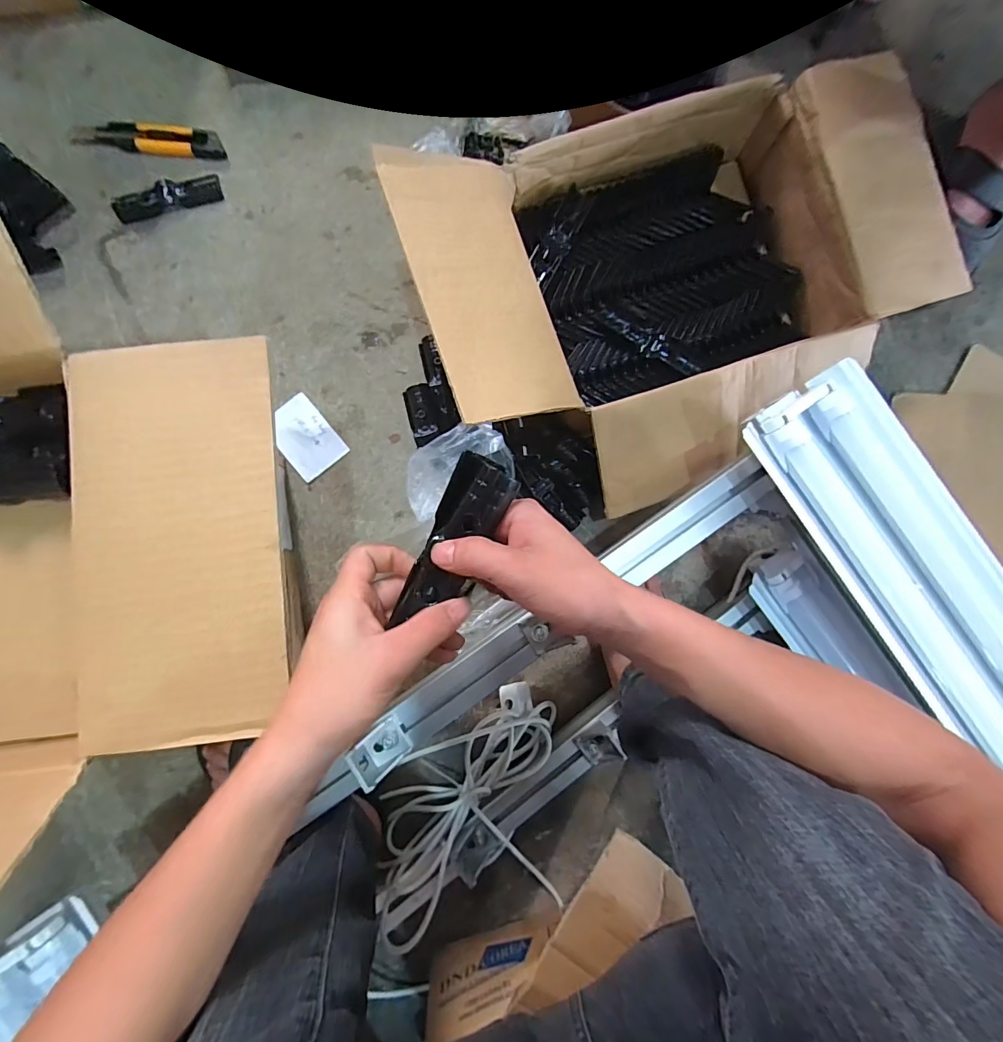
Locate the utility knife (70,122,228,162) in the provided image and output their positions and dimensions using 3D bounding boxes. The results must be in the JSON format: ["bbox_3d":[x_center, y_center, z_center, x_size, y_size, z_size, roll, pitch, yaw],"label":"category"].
[{"bbox_3d":[-0.449,-0.486,0.585,0.181,0.017,0.035,2,88,-2],"label":"utility knife"}]

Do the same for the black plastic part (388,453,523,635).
[{"bbox_3d":[-0.031,0.019,0.296,0.045,0.015,0.121,28,97,-1],"label":"black plastic part"}]

